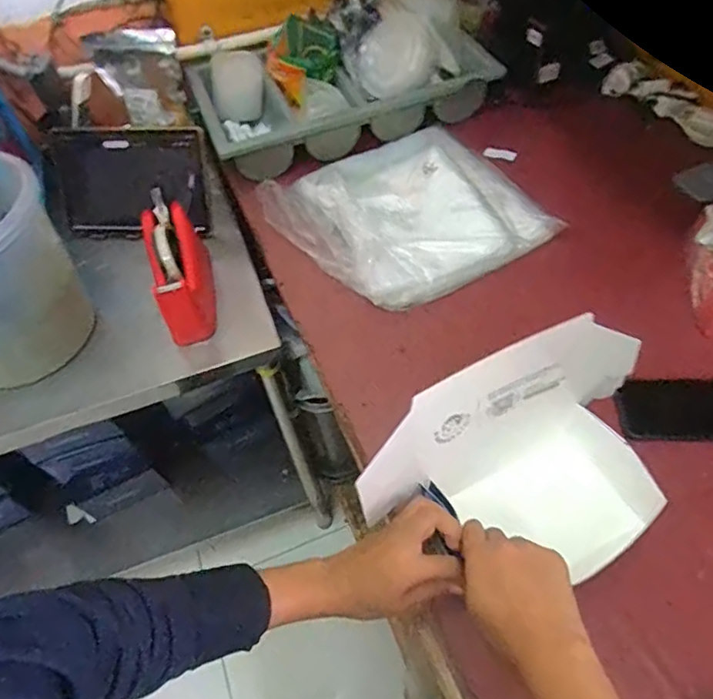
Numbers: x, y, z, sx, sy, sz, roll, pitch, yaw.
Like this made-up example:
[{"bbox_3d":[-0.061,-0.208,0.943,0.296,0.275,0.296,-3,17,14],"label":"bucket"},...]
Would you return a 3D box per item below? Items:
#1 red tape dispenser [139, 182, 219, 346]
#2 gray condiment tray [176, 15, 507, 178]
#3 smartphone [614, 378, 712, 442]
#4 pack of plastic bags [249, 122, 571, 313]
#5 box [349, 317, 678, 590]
[{"bbox_3d":[-0.255,-0.122,0.825,0.083,0.103,0.208,-17,55,-8],"label":"red tape dispenser"},{"bbox_3d":[-0.032,-0.480,0.981,0.485,0.096,0.273,-21,55,-10],"label":"gray condiment tray"},{"bbox_3d":[0.384,0.066,0.643,0.164,0.011,0.088,-1,54,4],"label":"smartphone"},{"bbox_3d":[0.074,-0.210,0.871,0.359,0.051,0.330,-26,56,-14],"label":"pack of plastic bags"},{"bbox_3d":[0.150,0.105,0.480,0.269,0.170,0.139,-21,55,-10],"label":"box"}]

